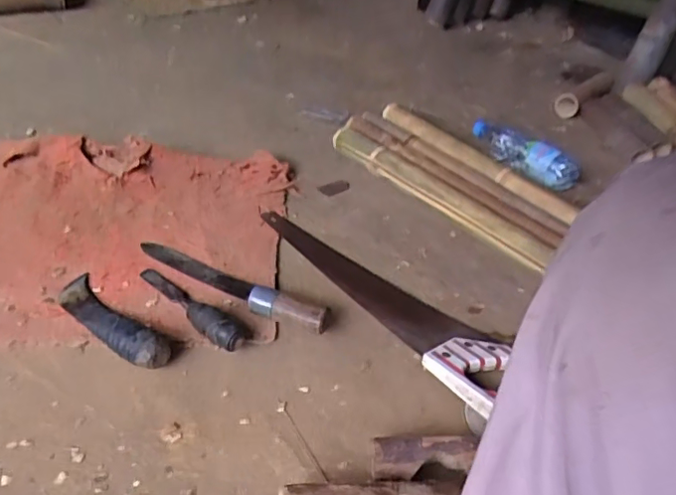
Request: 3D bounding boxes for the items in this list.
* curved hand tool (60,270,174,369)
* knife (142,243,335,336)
[{"bbox_3d":[-0.292,0.086,0.728,0.210,0.042,0.054,30,45,26],"label":"curved hand tool"},{"bbox_3d":[-0.153,0.044,0.798,0.328,0.041,0.053,26,43,22],"label":"knife"}]

